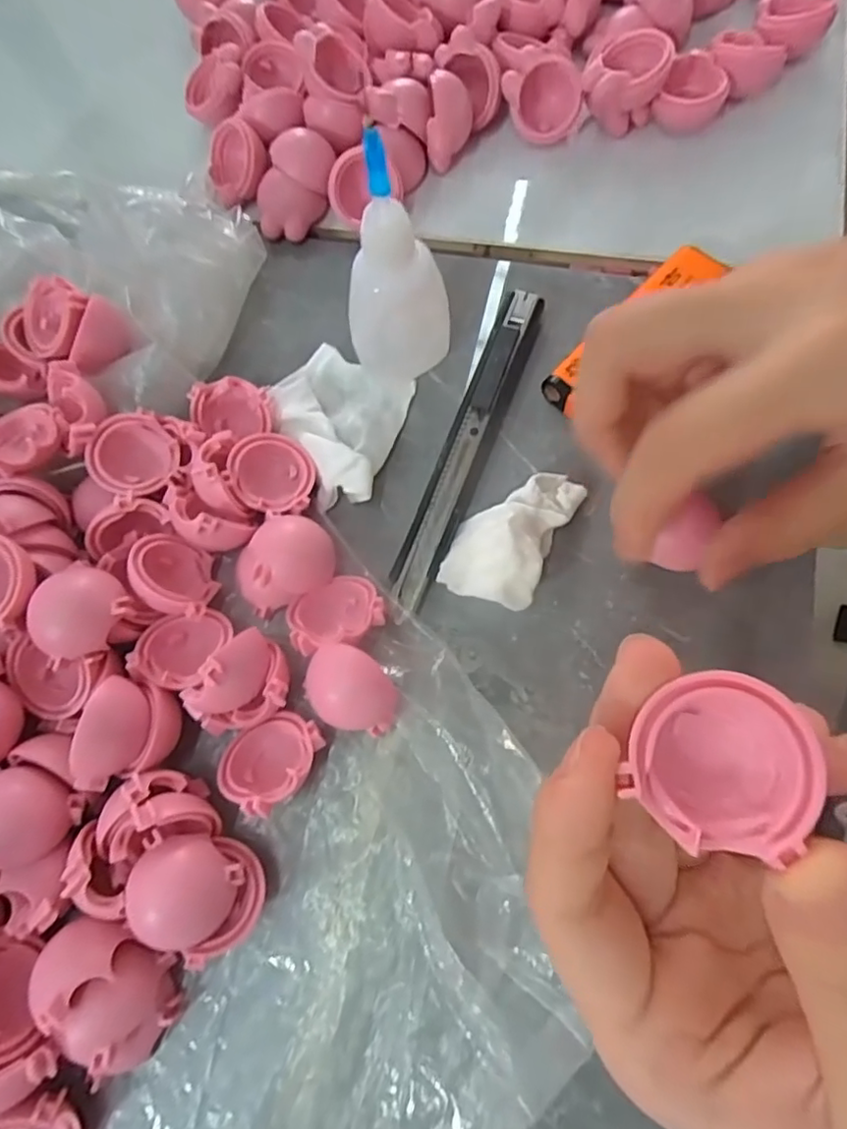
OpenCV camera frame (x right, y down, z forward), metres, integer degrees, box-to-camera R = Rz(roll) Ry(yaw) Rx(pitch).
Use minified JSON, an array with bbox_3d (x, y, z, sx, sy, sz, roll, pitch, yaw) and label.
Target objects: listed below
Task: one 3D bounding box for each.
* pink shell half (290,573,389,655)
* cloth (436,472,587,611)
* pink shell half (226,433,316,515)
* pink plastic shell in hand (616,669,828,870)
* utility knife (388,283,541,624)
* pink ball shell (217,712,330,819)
[{"bbox_3d":[-0.029,0.015,0.190,0.030,0.013,0.024,-32,72,-6],"label":"pink shell half"},{"bbox_3d":[0.030,-0.011,0.199,0.031,0.015,0.054,27,76,12],"label":"cloth"},{"bbox_3d":[-0.053,-0.032,0.209,0.028,0.015,0.029,-1,72,4],"label":"pink shell half"},{"bbox_3d":[0.050,0.033,0.101,0.028,0.013,0.027,29,77,8],"label":"pink plastic shell in hand"},{"bbox_3d":[0.016,-0.045,0.212,0.016,0.004,0.130,20,74,10],"label":"utility knife"},{"bbox_3d":[-0.048,0.059,0.180,0.028,0.022,0.027,20,74,10],"label":"pink ball shell"}]

